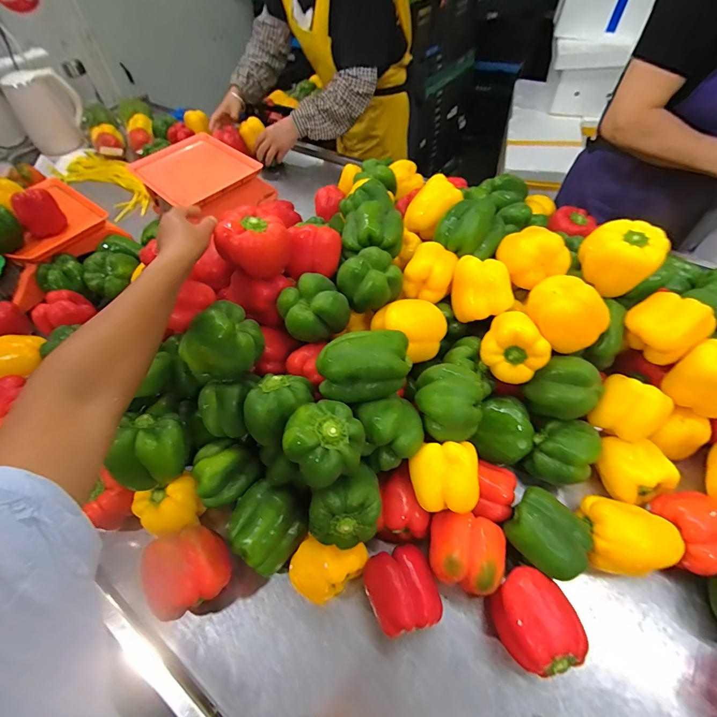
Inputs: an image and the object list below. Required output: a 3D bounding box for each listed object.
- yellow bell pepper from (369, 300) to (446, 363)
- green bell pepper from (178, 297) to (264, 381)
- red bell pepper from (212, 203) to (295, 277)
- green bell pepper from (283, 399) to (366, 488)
[{"bbox_3d":[0.077,-0.048,0.558,0.096,0.069,0.088,-35,59,-19],"label":"yellow bell pepper"},{"bbox_3d":[-0.185,-0.025,0.504,0.085,0.079,0.104,34,64,25],"label":"green bell pepper"},{"bbox_3d":[-0.147,-0.164,0.530,0.096,0.071,0.079,-25,56,-13],"label":"red bell pepper"},{"bbox_3d":[-0.035,0.099,0.426,0.084,0.073,0.077,-2,54,3],"label":"green bell pepper"}]

